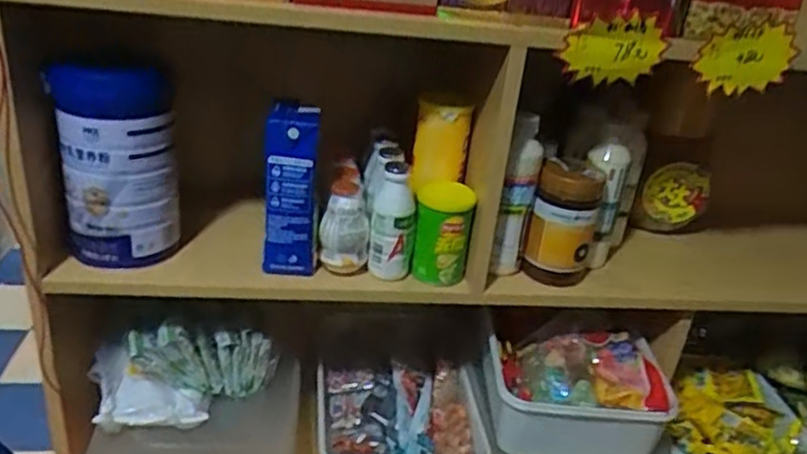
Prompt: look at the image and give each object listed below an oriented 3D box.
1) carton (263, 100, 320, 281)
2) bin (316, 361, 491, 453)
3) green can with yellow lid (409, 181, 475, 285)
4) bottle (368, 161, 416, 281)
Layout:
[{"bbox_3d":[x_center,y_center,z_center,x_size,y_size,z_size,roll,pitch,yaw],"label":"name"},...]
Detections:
[{"bbox_3d":[-0.133,-0.043,0.791,0.063,0.188,0.068,0,27,-13],"label":"carton"},{"bbox_3d":[-0.011,0.289,0.961,0.225,0.097,0.214,2,27,-8],"label":"bin"},{"bbox_3d":[0.048,0.008,0.820,0.067,0.105,0.065,8,26,4],"label":"green can with yellow lid"},{"bbox_3d":[-0.012,-0.006,0.803,0.054,0.138,0.045,7,26,1],"label":"bottle"}]

